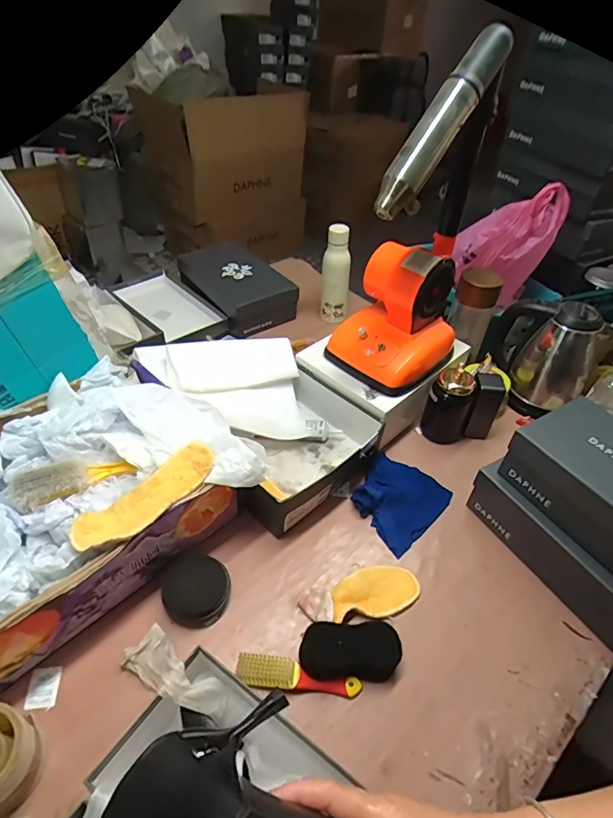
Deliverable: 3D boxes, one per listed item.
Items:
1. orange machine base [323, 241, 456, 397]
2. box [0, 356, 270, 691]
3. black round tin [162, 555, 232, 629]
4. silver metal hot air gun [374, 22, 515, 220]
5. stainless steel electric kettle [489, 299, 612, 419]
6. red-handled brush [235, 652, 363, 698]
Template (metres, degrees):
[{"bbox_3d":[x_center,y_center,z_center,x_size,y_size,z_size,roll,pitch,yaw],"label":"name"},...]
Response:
[{"bbox_3d":[0.164,-0.173,0.853,0.188,0.195,0.193,30,49,24],"label":"orange machine base"},{"bbox_3d":[-0.326,0.115,0.674,0.427,0.151,0.322,-29,53,-30],"label":"box"},{"bbox_3d":[-0.153,0.252,0.657,0.092,0.041,0.088,-33,55,-33],"label":"black round tin"},{"bbox_3d":[0.175,-0.377,0.625,0.054,0.264,0.045,41,12,31],"label":"silver metal hot air gun"},{"bbox_3d":[0.496,-0.119,0.964,0.150,0.215,0.181,-16,48,-21],"label":"stainless steel electric kettle"},{"bbox_3d":[-0.009,0.337,0.593,0.155,0.021,0.036,5,44,-1],"label":"red-handled brush"}]

